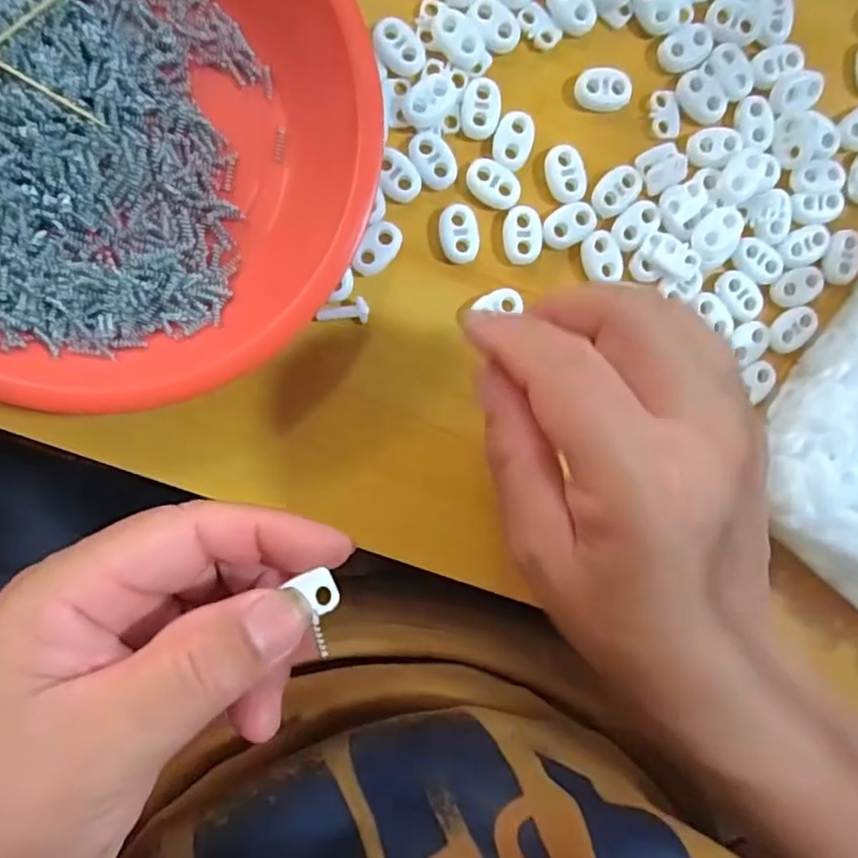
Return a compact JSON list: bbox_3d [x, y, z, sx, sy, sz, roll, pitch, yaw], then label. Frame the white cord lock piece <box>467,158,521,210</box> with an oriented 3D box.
[{"bbox_3d":[0.026,-0.096,0.245,0.022,0.004,0.015,25,90,-7],"label":"white cord lock piece"}]

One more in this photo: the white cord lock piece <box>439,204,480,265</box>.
[{"bbox_3d":[0.012,-0.077,0.243,0.015,0.004,0.021,-3,93,-6],"label":"white cord lock piece"}]

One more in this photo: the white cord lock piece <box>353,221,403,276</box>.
[{"bbox_3d":[-0.020,-0.070,0.242,0.013,0.004,0.023,33,89,-7],"label":"white cord lock piece"}]

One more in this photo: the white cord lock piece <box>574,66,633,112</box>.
[{"bbox_3d":[0.069,-0.135,0.247,0.021,0.007,0.014,-1,93,-6],"label":"white cord lock piece"}]

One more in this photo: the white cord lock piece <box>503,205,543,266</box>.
[{"bbox_3d":[0.037,-0.077,0.247,0.015,0.004,0.022,4,93,-7],"label":"white cord lock piece"}]

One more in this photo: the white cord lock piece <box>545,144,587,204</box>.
[{"bbox_3d":[0.054,-0.101,0.246,0.014,0.004,0.022,-19,95,-5],"label":"white cord lock piece"}]

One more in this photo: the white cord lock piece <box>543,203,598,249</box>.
[{"bbox_3d":[0.057,-0.082,0.247,0.023,0.004,0.015,-26,96,-5],"label":"white cord lock piece"}]

